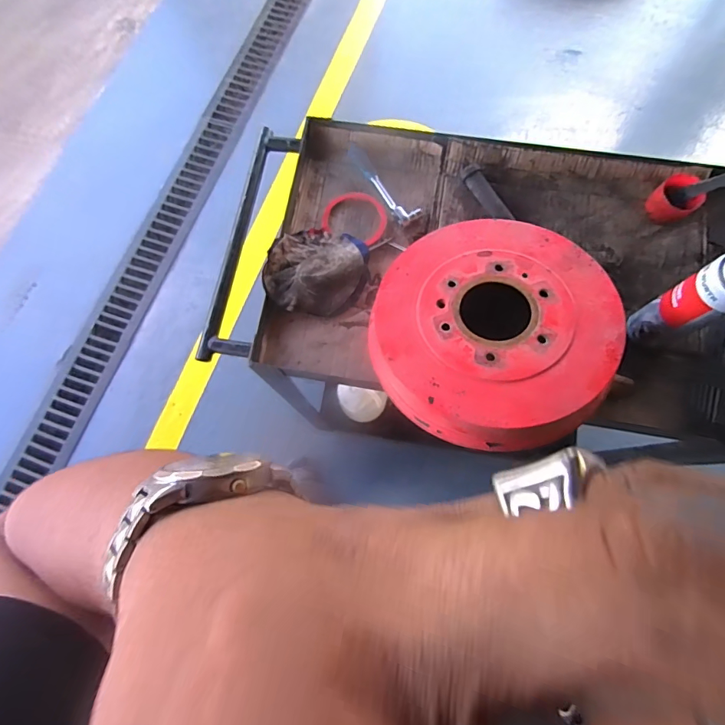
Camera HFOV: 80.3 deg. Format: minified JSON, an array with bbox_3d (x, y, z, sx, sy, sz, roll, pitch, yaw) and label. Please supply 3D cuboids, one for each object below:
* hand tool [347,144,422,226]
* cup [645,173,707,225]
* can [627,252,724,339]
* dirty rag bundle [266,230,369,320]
[{"bbox_3d":[0.029,-0.311,0.743,0.043,0.020,0.185,-37,79,-7],"label":"hand tool"},{"bbox_3d":[0.509,-0.265,0.697,0.059,0.054,0.064,-1,74,3],"label":"cup"},{"bbox_3d":[0.433,-0.075,0.568,0.057,0.215,0.066,-23,74,-4],"label":"can"},{"bbox_3d":[-0.072,-0.150,0.694,0.151,0.038,0.156,0,77,1],"label":"dirty rag bundle"}]

